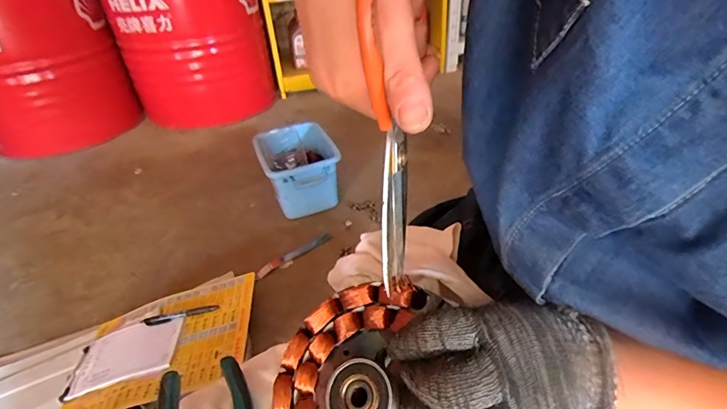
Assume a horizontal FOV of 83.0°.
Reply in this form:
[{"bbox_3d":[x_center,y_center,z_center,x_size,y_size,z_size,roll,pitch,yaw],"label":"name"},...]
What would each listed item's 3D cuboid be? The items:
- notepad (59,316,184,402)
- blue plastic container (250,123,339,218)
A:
[{"bbox_3d":[-0.386,0.241,0.663,0.186,0.008,0.102,-18,41,3],"label":"notepad"},{"bbox_3d":[-0.174,-0.092,1.116,0.192,0.172,0.227,-14,37,-17],"label":"blue plastic container"}]

